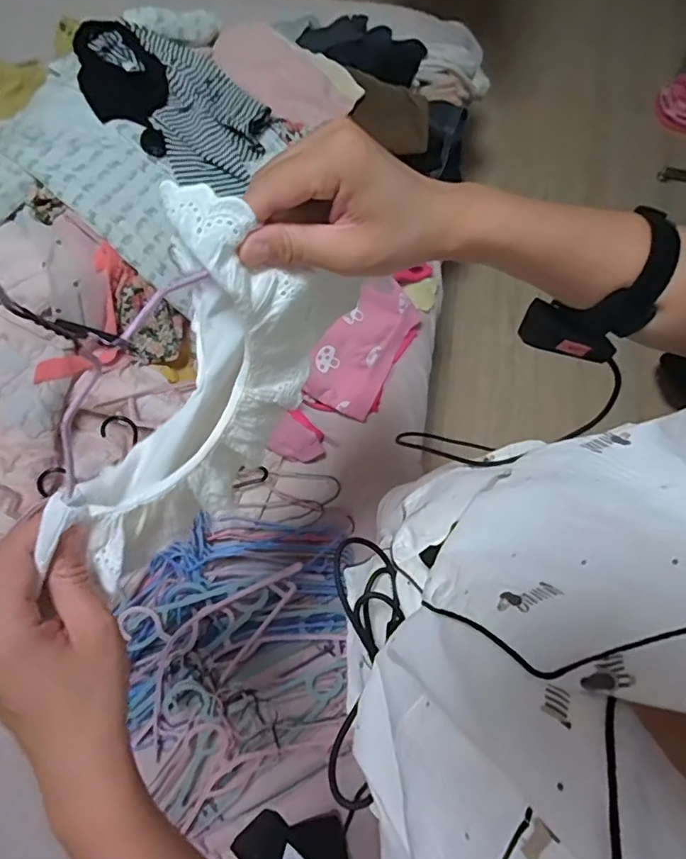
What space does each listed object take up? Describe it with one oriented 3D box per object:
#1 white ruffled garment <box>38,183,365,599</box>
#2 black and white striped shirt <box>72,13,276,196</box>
[{"bbox_3d":[-0.093,-0.017,0.321,0.088,0.127,0.250,28,79,6],"label":"white ruffled garment"},{"bbox_3d":[-0.277,-0.531,0.867,0.361,0.055,0.202,43,81,9],"label":"black and white striped shirt"}]

